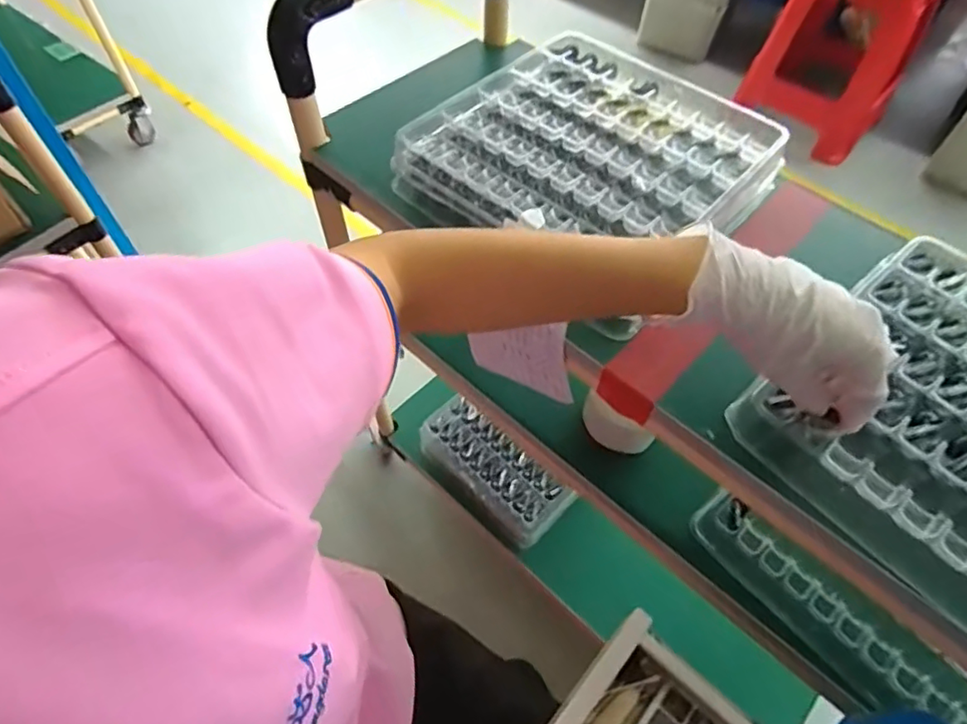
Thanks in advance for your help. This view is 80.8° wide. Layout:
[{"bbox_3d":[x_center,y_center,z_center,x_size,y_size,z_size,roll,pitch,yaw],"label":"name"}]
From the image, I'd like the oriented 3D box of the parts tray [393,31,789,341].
[{"bbox_3d":[0.095,-0.178,0.502,0.251,0.048,0.267,38,64,21],"label":"parts tray"}]

